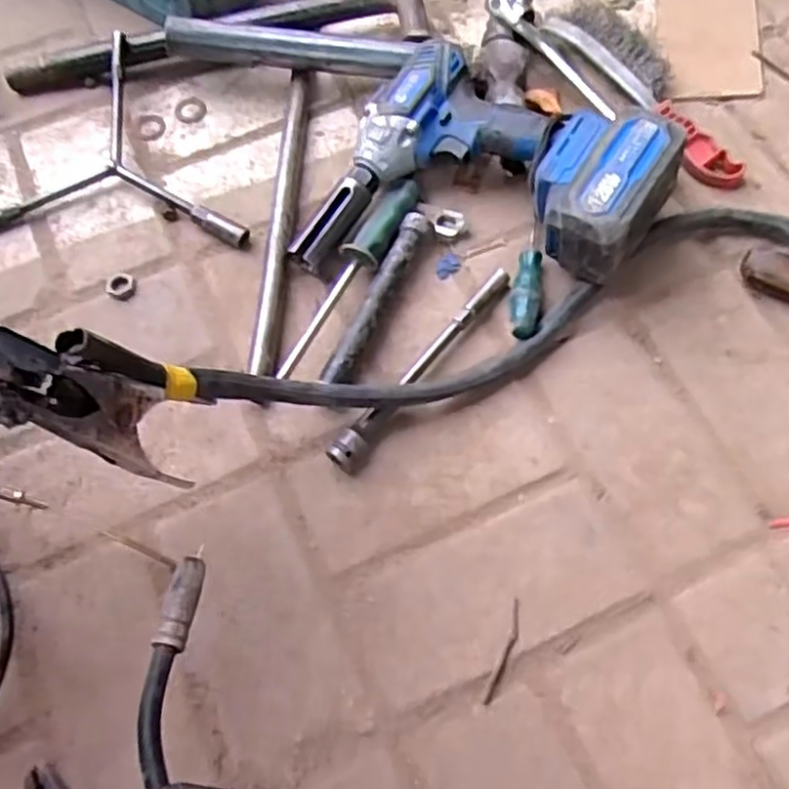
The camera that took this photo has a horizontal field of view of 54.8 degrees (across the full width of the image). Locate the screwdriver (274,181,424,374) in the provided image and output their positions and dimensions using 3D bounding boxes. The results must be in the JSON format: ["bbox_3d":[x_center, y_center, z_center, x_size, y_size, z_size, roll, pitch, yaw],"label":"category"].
[{"bbox_3d":[-0.034,-0.090,0.589,0.028,0.028,0.199,24,69,11],"label":"screwdriver"}]

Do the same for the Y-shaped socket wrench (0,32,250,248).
[{"bbox_3d":[-0.232,-0.215,0.640,0.228,0.039,0.182,1,67,2],"label":"Y-shaped socket wrench"}]

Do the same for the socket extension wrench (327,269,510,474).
[{"bbox_3d":[0.020,-0.024,0.564,0.023,0.022,0.197,35,72,15],"label":"socket extension wrench"}]

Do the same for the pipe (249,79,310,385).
[{"bbox_3d":[-0.090,-0.147,0.621,0.017,0.019,0.293,3,67,3],"label":"pipe"}]

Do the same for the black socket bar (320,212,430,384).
[{"bbox_3d":[-0.013,-0.074,0.588,0.018,0.024,0.157,23,69,11],"label":"black socket bar"}]

